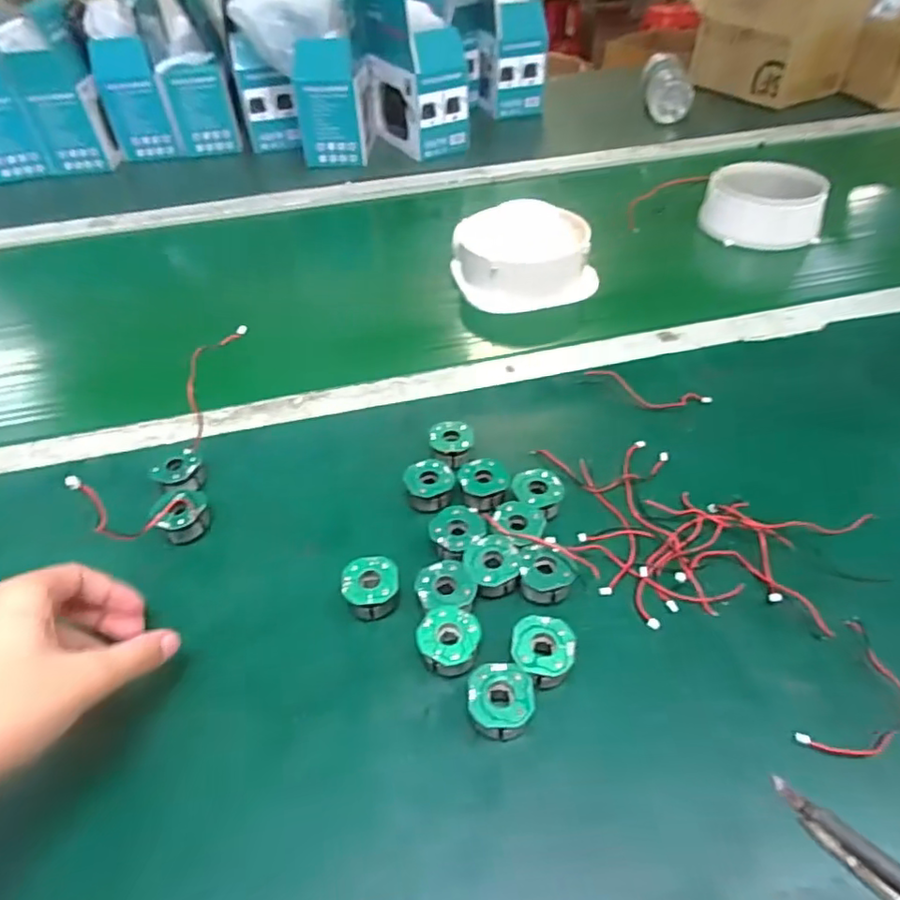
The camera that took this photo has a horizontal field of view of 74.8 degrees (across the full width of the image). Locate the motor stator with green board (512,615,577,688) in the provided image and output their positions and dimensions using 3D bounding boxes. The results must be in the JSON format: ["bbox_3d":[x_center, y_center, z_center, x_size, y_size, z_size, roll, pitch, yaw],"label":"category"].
[{"bbox_3d":[0.047,0.104,0.302,0.030,0.022,0.030,-2,44,1],"label":"motor stator with green board"}]

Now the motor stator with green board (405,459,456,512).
[{"bbox_3d":[-0.013,0.025,0.387,0.031,0.022,0.031,-4,44,-1],"label":"motor stator with green board"}]

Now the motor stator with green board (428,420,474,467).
[{"bbox_3d":[0.001,-0.002,0.412,0.029,0.022,0.030,-2,44,1],"label":"motor stator with green board"}]

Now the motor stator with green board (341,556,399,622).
[{"bbox_3d":[-0.044,0.078,0.332,0.030,0.021,0.029,-2,44,1],"label":"motor stator with green board"}]

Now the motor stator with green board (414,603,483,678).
[{"bbox_3d":[0.000,0.100,0.307,0.031,0.022,0.032,-2,44,1],"label":"motor stator with green board"}]

